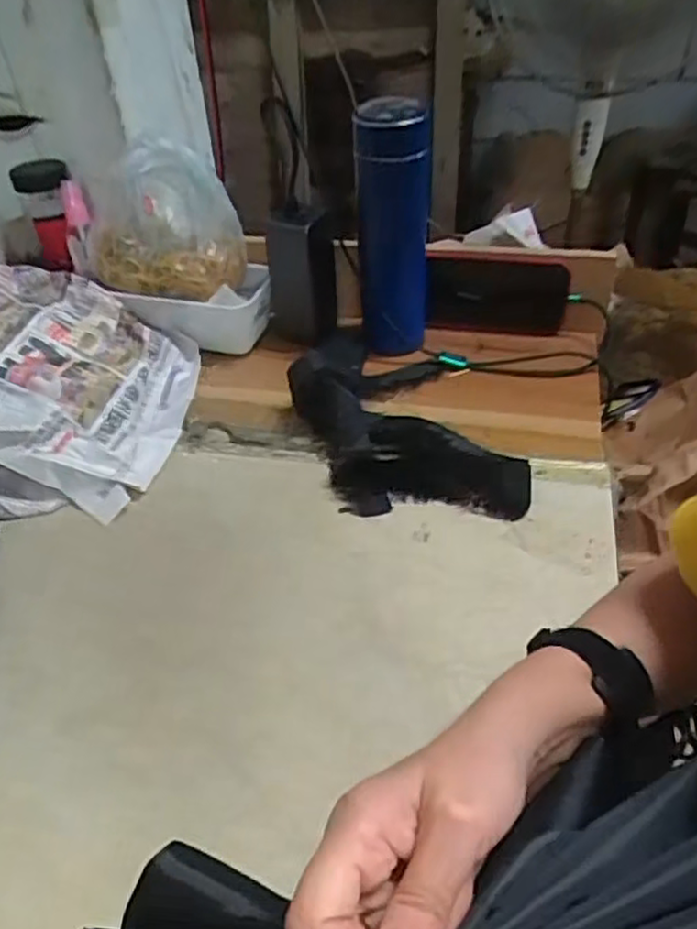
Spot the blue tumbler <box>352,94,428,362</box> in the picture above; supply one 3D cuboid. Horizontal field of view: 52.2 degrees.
[{"bbox_3d":[0.042,-0.219,0.672,0.066,0.235,0.069,-2,43,2],"label":"blue tumbler"}]

